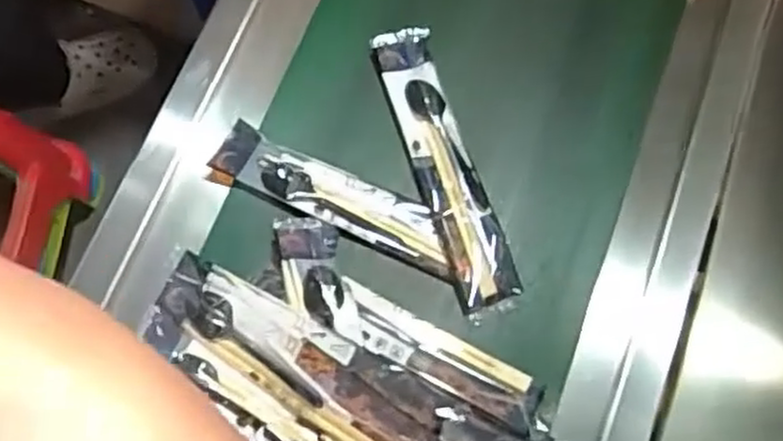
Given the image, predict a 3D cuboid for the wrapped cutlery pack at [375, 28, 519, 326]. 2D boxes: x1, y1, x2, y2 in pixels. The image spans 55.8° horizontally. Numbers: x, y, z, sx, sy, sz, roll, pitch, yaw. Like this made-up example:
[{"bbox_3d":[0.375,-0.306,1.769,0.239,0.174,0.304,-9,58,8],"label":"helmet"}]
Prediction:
[{"bbox_3d":[0.043,-0.044,0.588,0.047,0.013,0.239,-17,75,-6],"label":"wrapped cutlery pack"}]

